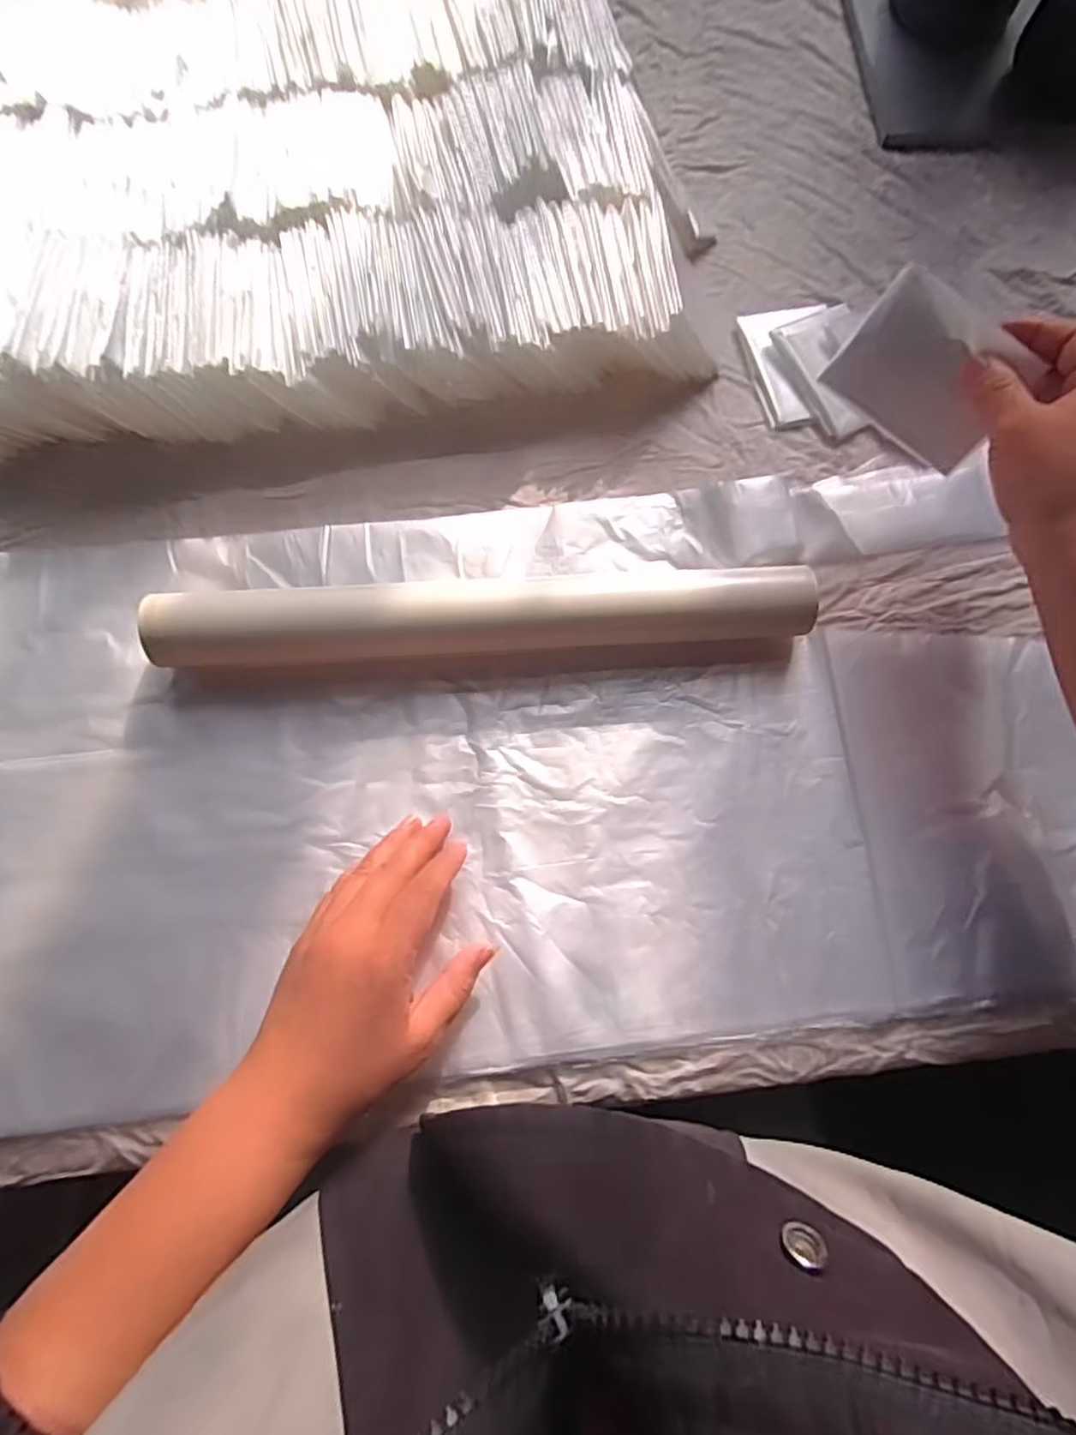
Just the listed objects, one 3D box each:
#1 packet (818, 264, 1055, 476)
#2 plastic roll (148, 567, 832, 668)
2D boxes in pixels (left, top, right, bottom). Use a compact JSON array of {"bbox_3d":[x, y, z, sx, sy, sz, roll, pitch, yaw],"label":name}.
[{"bbox_3d":[0.204,-0.180,0.355,0.087,0.065,0.007,43,44,8],"label":"packet"},{"bbox_3d":[-0.027,-0.056,0.378,0.353,0.039,0.036,-3,76,-3],"label":"plastic roll"}]

